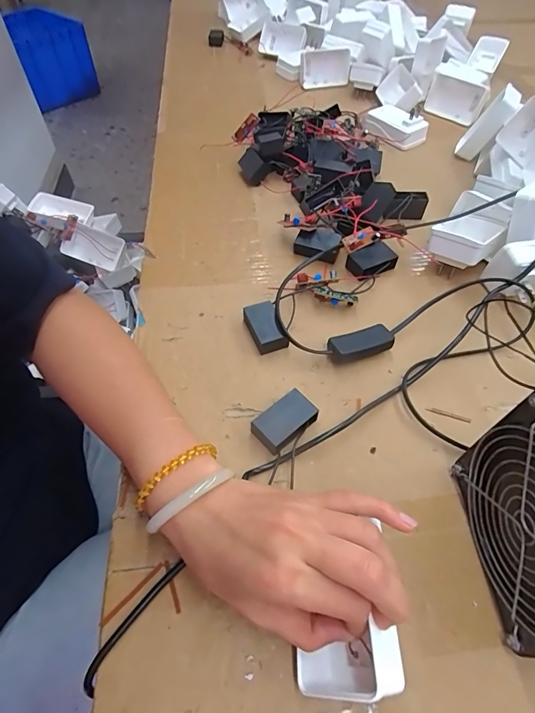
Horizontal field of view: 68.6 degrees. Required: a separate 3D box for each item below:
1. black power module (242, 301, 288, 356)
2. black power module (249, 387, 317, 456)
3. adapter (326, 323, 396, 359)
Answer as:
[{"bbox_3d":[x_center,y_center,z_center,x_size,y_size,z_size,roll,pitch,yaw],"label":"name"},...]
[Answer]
[{"bbox_3d":[-0.003,-0.026,0.371,0.030,0.019,0.049,-15,55,-12],"label":"black power module"},{"bbox_3d":[0.014,0.052,0.313,0.048,0.022,0.030,-37,62,-25],"label":"black power module"},{"bbox_3d":[0.085,-0.010,0.361,0.058,0.020,0.023,-15,56,-12],"label":"adapter"}]

